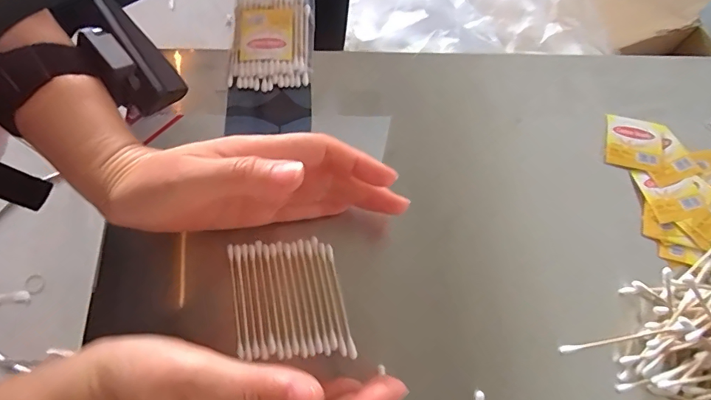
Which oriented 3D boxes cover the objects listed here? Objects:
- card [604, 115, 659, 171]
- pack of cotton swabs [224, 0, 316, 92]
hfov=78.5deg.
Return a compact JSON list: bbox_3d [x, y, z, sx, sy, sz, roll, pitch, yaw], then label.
[{"bbox_3d":[0.205,-0.042,0.323,0.037,0.006,0.040,14,71,2],"label":"card"},{"bbox_3d":[-0.065,-0.135,0.341,0.063,0.016,0.105,3,71,-2],"label":"pack of cotton swabs"}]

